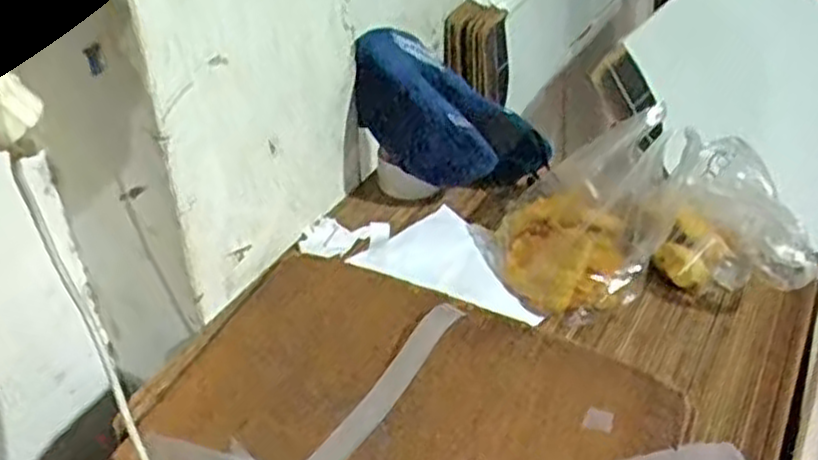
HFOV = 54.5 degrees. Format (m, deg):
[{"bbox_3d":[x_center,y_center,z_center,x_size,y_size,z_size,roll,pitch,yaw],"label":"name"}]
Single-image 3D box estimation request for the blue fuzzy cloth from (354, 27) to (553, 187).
[{"bbox_3d":[0.048,-0.143,0.991,0.236,0.145,0.142,28,47,28],"label":"blue fuzzy cloth"}]

